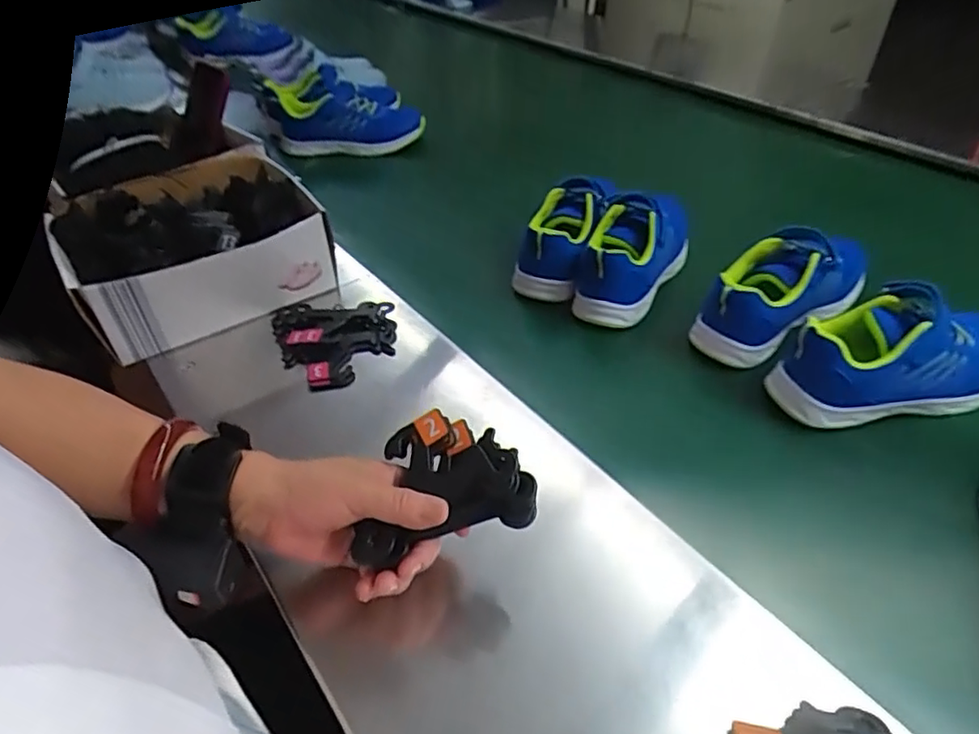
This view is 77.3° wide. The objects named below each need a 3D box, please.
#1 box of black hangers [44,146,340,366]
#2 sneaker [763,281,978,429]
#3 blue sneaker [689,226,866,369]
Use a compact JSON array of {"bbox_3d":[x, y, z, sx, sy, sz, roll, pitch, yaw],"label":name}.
[{"bbox_3d":[-0.310,-0.135,0.640,0.229,0.122,0.212,-27,48,-24],"label":"box of black hangers"},{"bbox_3d":[0.354,-0.013,0.527,0.205,0.080,0.083,-5,43,-3],"label":"sneaker"},{"bbox_3d":[0.289,-0.085,0.606,0.201,0.083,0.088,-25,48,-22],"label":"blue sneaker"}]

